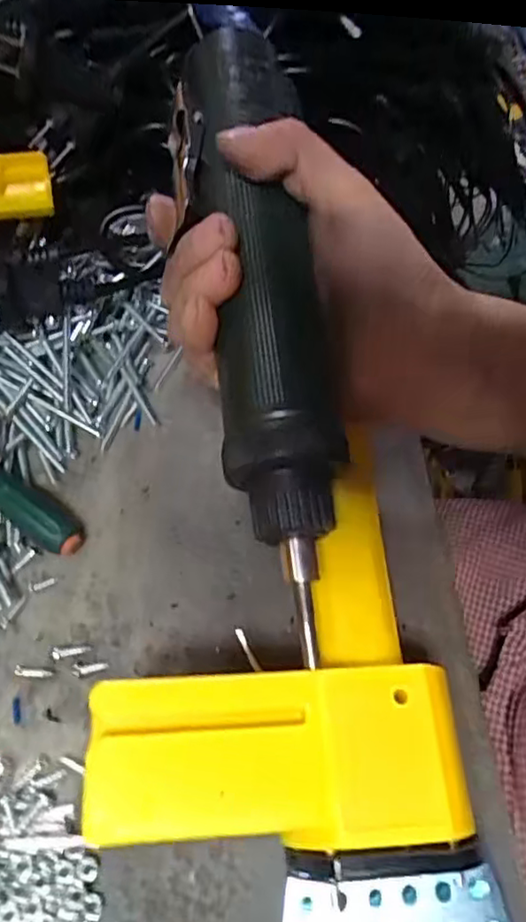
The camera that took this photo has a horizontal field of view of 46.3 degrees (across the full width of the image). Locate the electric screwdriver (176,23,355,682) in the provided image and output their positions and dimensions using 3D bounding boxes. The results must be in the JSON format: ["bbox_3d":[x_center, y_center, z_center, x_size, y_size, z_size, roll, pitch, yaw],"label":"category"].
[{"bbox_3d":[0.001,-0.056,0.221,0.046,0.032,0.226,-7,75,-4],"label":"electric screwdriver"}]

